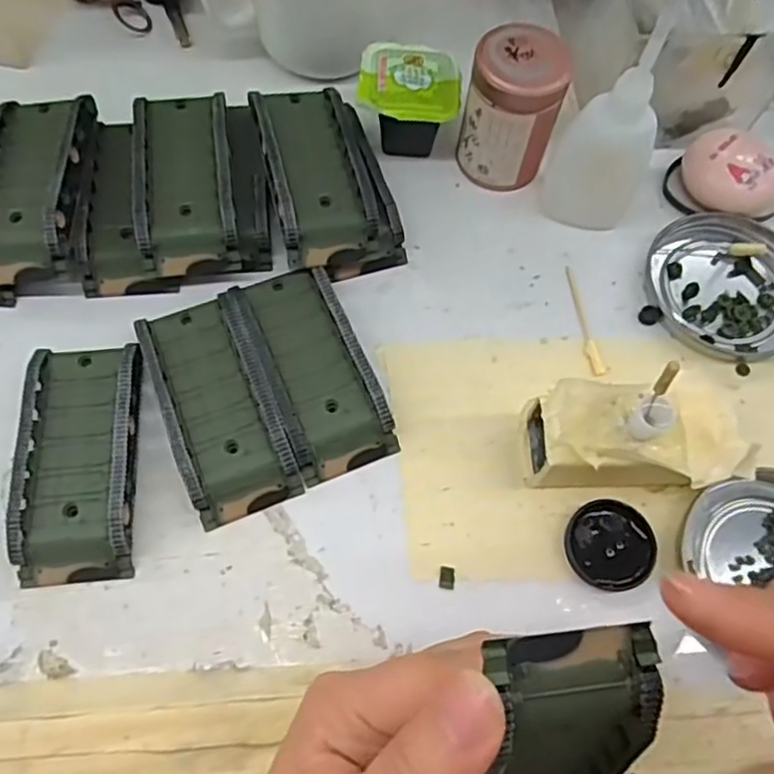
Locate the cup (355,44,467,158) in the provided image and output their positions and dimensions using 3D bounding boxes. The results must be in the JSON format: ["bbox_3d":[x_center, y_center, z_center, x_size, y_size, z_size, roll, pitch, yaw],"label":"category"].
[{"bbox_3d":[0.011,-0.141,0.347,0.049,0.036,0.052,4,66,-1],"label":"cup"}]

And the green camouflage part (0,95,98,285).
[{"bbox_3d":[-0.165,-0.093,0.318,0.046,0.036,0.095,-1,66,-3],"label":"green camouflage part"}]

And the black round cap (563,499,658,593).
[{"bbox_3d":[0.092,0.065,0.279,0.035,0.005,0.035,1,66,-2],"label":"black round cap"}]

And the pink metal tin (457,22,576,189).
[{"bbox_3d":[0.060,-0.134,0.334,0.043,0.064,0.042,1,66,-2],"label":"pink metal tin"}]

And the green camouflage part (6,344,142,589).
[{"bbox_3d":[-0.125,0.029,0.278,0.045,0.019,0.095,-3,66,-4],"label":"green camouflage part"}]

